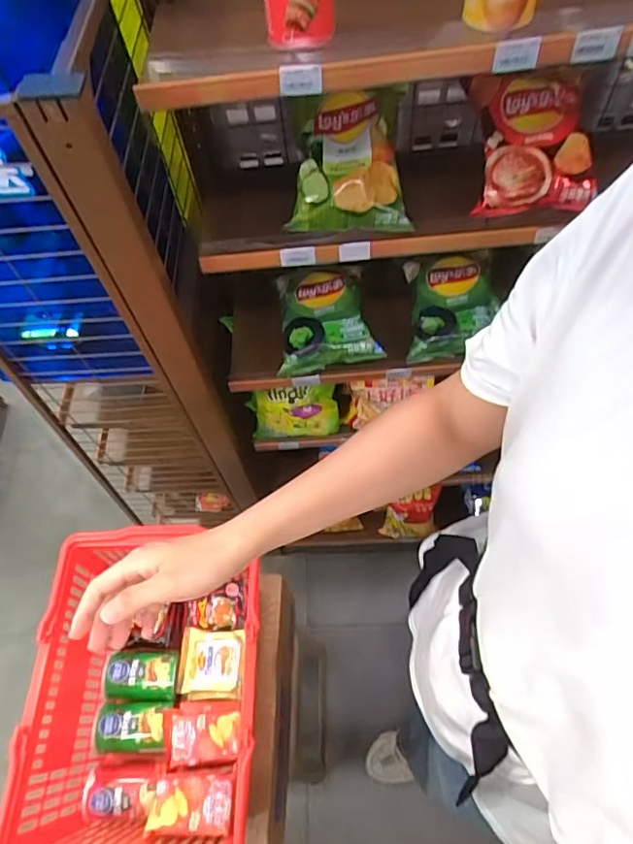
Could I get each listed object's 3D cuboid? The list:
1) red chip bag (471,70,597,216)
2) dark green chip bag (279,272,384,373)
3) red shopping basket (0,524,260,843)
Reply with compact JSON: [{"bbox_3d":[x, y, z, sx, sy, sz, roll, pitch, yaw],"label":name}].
[{"bbox_3d":[0.281,-0.369,0.743,0.141,0.060,0.182,-5,84,0],"label":"red chip bag"},{"bbox_3d":[0.008,-0.174,0.886,0.157,0.048,0.187,-10,60,-1],"label":"dark green chip bag"},{"bbox_3d":[-0.221,0.378,0.779,0.294,0.182,0.402,-3,60,3],"label":"red shopping basket"}]

